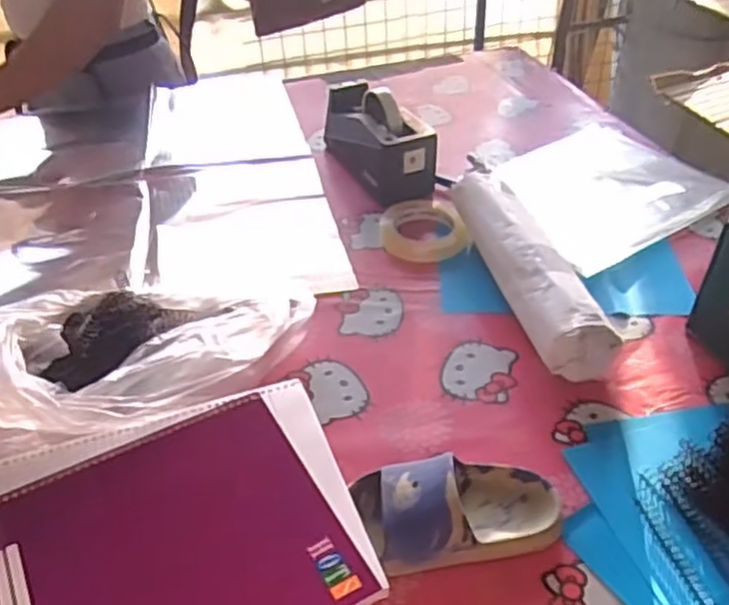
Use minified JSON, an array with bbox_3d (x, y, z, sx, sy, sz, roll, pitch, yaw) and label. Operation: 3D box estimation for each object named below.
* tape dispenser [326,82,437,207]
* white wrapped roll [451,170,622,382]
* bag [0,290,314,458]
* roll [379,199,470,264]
[{"bbox_3d":[0.010,-0.230,0.965,0.083,0.103,0.214,-20,43,-19],"label":"tape dispenser"},{"bbox_3d":[0.172,-0.040,0.764,0.070,0.076,0.307,-9,41,-8],"label":"white wrapped roll"},{"bbox_3d":[-0.226,0.042,0.639,0.358,0.110,0.223,-9,41,-8],"label":"bag"},{"bbox_3d":[0.072,-0.089,0.869,0.099,0.034,0.099,-1,40,1],"label":"roll"}]

